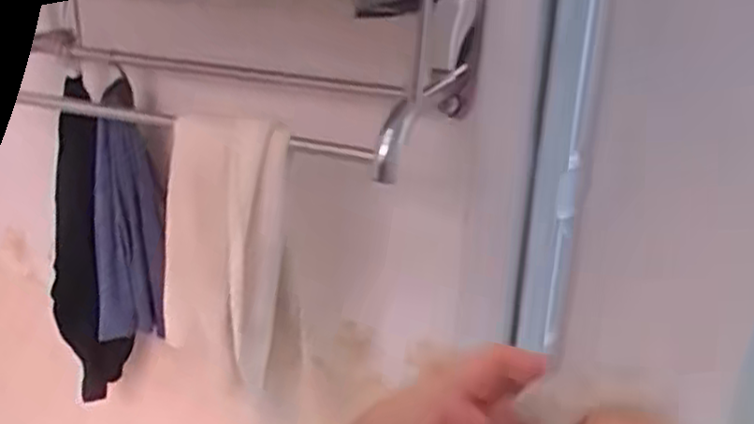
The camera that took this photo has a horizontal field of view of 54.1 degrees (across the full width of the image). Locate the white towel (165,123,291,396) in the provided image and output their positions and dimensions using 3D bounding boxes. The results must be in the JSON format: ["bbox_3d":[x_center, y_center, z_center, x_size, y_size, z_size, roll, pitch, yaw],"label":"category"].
[{"bbox_3d":[-0.159,0.034,0.750,0.159,0.258,0.057,19,29,40],"label":"white towel"}]

